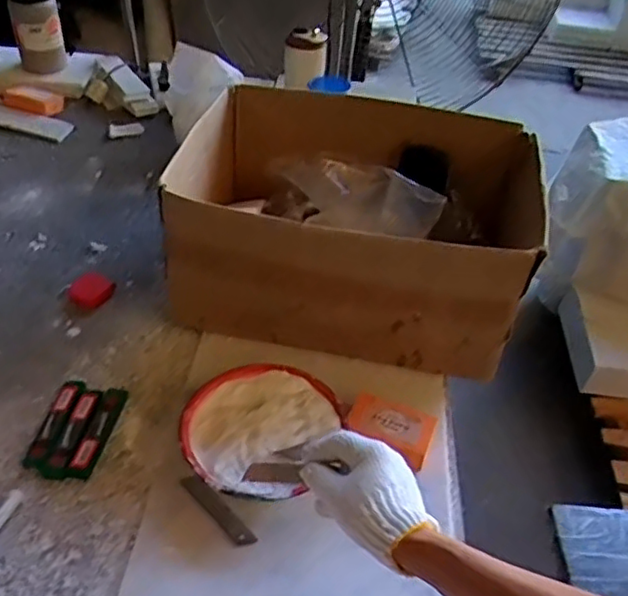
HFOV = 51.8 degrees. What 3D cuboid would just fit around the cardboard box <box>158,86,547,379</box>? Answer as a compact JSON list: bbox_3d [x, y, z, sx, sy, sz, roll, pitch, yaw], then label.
[{"bbox_3d":[0.057,-0.093,0.863,0.428,0.227,0.353,13,45,9],"label":"cardboard box"}]

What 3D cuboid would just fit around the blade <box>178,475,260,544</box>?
[{"bbox_3d":[-0.096,0.213,0.652,0.019,0.006,0.102,-40,56,-22],"label":"blade"}]

